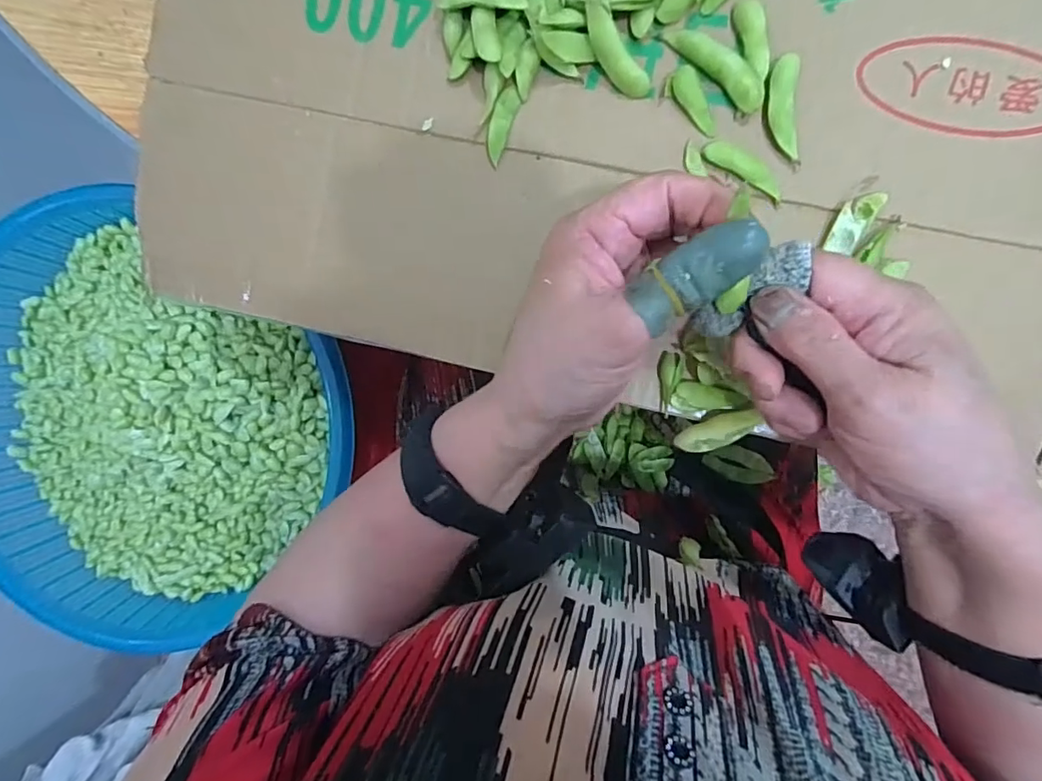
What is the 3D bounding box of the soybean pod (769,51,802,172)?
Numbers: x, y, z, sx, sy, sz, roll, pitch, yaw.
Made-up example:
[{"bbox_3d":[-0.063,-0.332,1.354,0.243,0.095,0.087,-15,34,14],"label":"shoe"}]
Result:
[{"bbox_3d":[0.126,-0.133,0.253,0.014,0.006,0.049,-2,96,8],"label":"soybean pod"}]

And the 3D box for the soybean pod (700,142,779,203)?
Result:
[{"bbox_3d":[0.110,-0.109,0.258,0.044,0.005,0.012,32,99,3],"label":"soybean pod"}]

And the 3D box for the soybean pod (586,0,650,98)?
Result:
[{"bbox_3d":[0.044,-0.164,0.252,0.015,0.007,0.051,-32,113,10],"label":"soybean pod"}]

